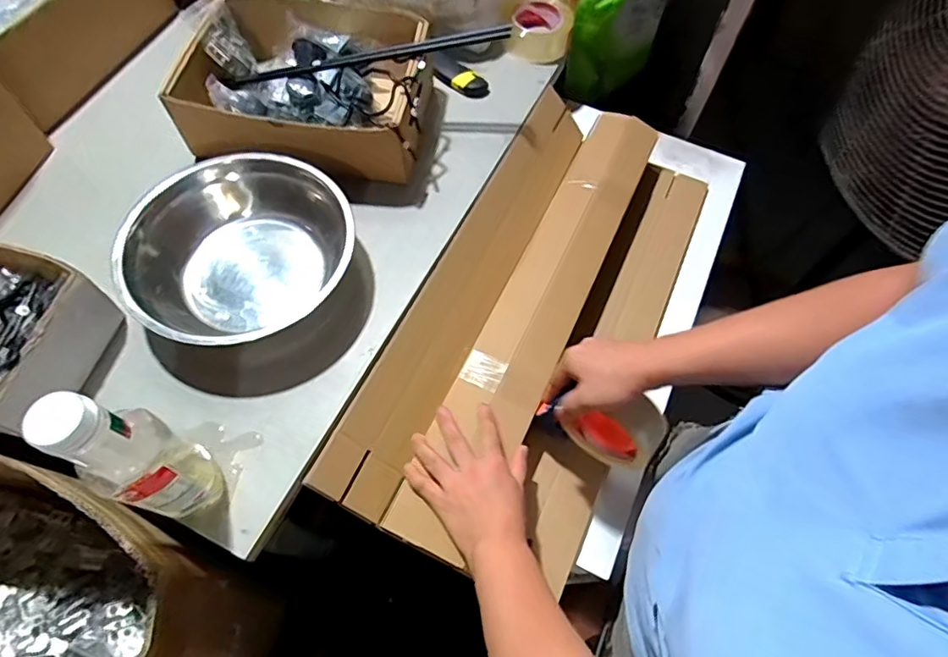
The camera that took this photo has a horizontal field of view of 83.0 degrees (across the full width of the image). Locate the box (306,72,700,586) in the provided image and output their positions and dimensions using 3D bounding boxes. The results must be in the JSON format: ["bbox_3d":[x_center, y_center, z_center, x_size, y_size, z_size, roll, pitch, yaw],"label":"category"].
[{"bbox_3d":[0.101,-0.023,0.721,0.293,0.139,0.664,25,65,11],"label":"box"}]

